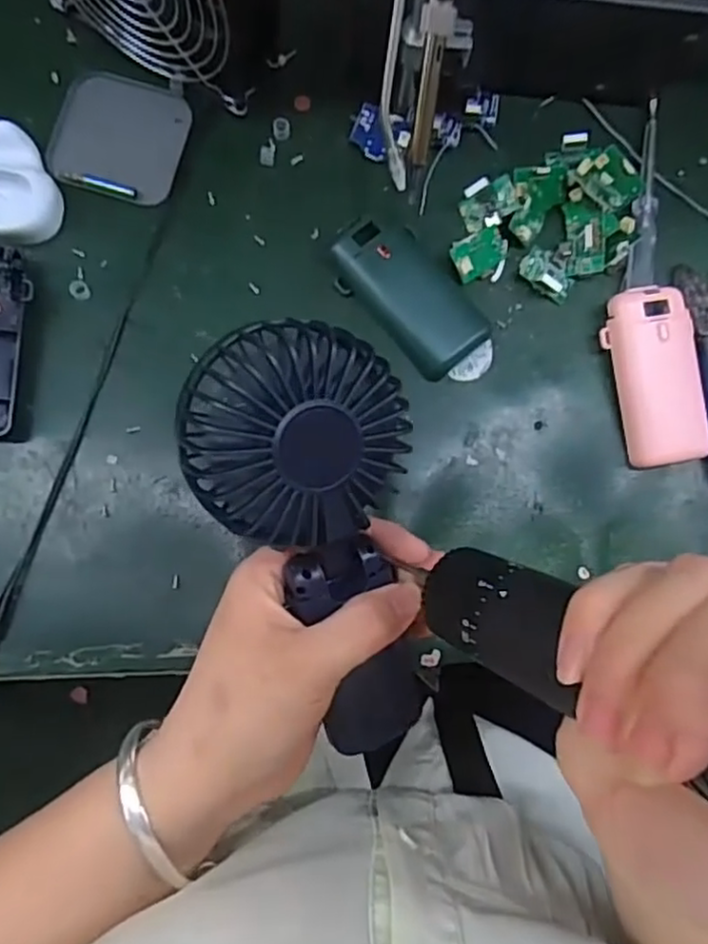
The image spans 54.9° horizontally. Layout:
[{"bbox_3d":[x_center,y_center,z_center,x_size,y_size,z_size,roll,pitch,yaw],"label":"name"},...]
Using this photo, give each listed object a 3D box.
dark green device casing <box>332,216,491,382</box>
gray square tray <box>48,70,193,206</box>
[{"bbox_3d":[0.028,-0.094,0.358,0.046,0.016,0.089,-44,89,-9],"label":"dark green device casing"},{"bbox_3d":[-0.124,-0.179,0.363,0.066,0.004,0.067,12,82,-4],"label":"gray square tray"}]

